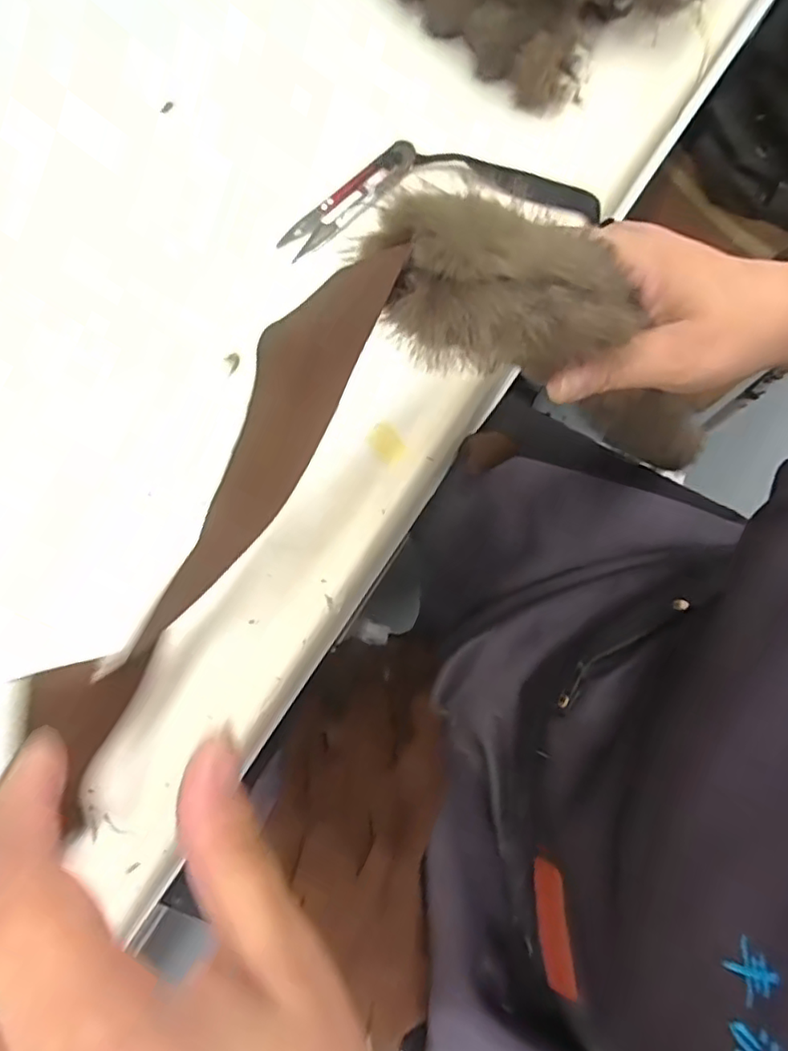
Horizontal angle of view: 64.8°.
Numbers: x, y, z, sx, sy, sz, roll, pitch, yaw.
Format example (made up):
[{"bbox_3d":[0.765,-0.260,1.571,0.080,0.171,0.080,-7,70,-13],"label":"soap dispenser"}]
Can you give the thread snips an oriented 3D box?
[{"bbox_3d":[-0.025,-0.189,0.361,0.024,0.010,0.094,44,80,9],"label":"thread snips"}]

